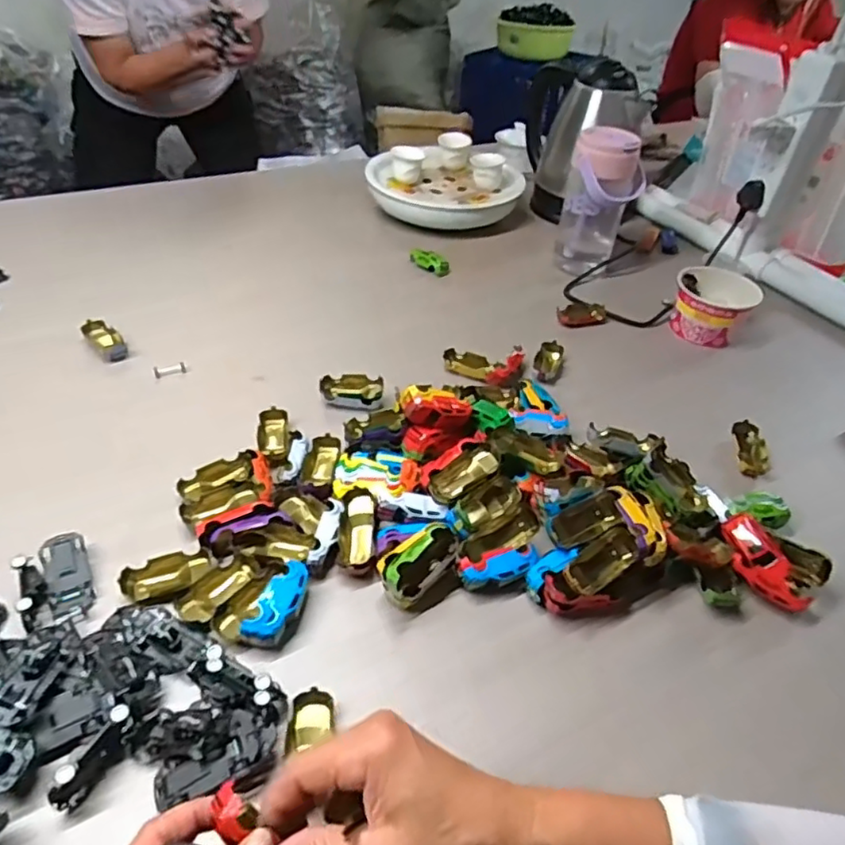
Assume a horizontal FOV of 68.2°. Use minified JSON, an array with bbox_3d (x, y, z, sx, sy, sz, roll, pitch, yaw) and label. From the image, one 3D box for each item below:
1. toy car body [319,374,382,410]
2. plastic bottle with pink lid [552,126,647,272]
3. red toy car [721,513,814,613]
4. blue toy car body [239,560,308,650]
[{"bbox_3d":[-0.072,-0.032,0.638,0.063,0.020,0.033,6,41,2],"label":"toy car body"},{"bbox_3d":[0.243,-0.299,0.856,0.098,0.180,0.103,15,42,12],"label":"plastic bottle with pink lid"},{"bbox_3d":[0.267,0.109,0.489,0.031,0.025,0.079,-14,62,-20],"label":"red toy car"},{"bbox_3d":[-0.102,0.131,0.448,0.027,0.023,0.061,15,42,13],"label":"blue toy car body"}]

